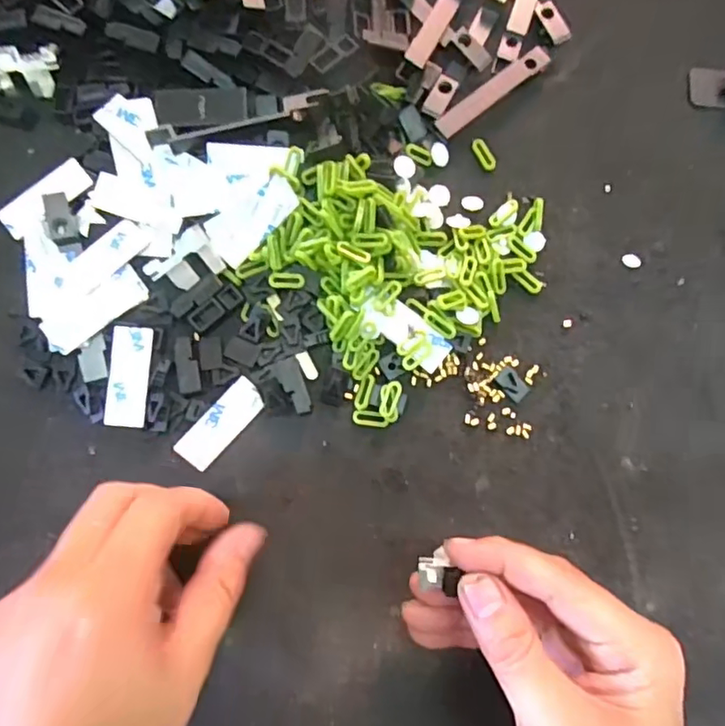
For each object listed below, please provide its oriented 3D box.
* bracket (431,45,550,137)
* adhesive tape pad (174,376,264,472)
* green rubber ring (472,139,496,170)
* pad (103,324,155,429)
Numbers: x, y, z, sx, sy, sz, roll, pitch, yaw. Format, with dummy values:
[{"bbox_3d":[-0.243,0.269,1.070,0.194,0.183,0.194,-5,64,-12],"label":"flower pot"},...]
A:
[{"bbox_3d":[0.076,-0.159,0.328,0.081,0.007,0.014,-38,84,-7],"label":"bracket"},{"bbox_3d":[-0.074,0.032,0.293,0.019,0.004,0.051,42,82,5],"label":"adhesive tape pad"},{"bbox_3d":[0.071,-0.122,0.327,0.008,0.004,0.020,-34,83,-7],"label":"green rubber ring"},{"bbox_3d":[-0.121,0.007,0.292,0.020,0.004,0.052,6,89,-3],"label":"pad"}]

